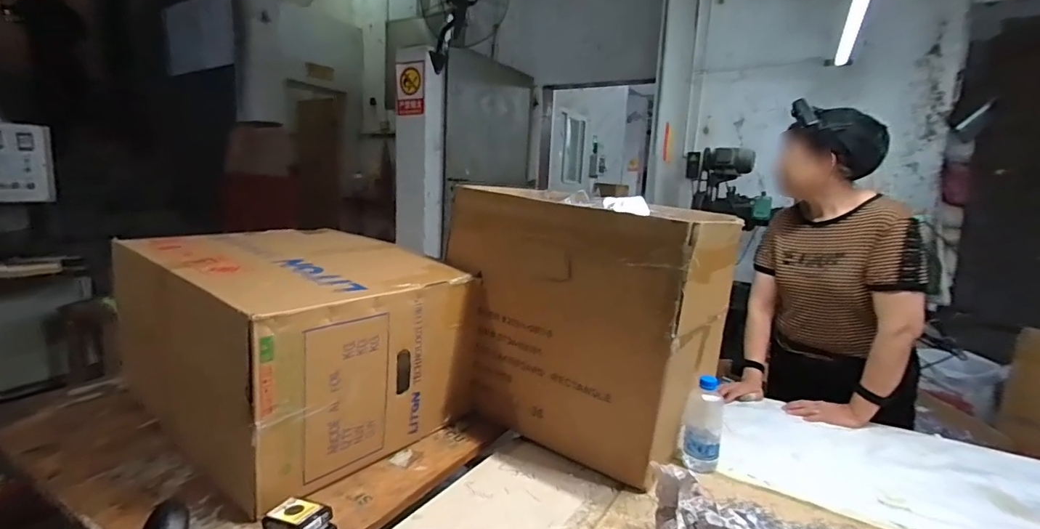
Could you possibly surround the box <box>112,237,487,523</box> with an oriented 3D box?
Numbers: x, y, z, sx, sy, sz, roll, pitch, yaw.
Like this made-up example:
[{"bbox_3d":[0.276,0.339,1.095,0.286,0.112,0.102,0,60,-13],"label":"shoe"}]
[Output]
[{"bbox_3d":[-0.446,0.141,0.996,0.547,0.335,0.459,9,11,33],"label":"box"}]

